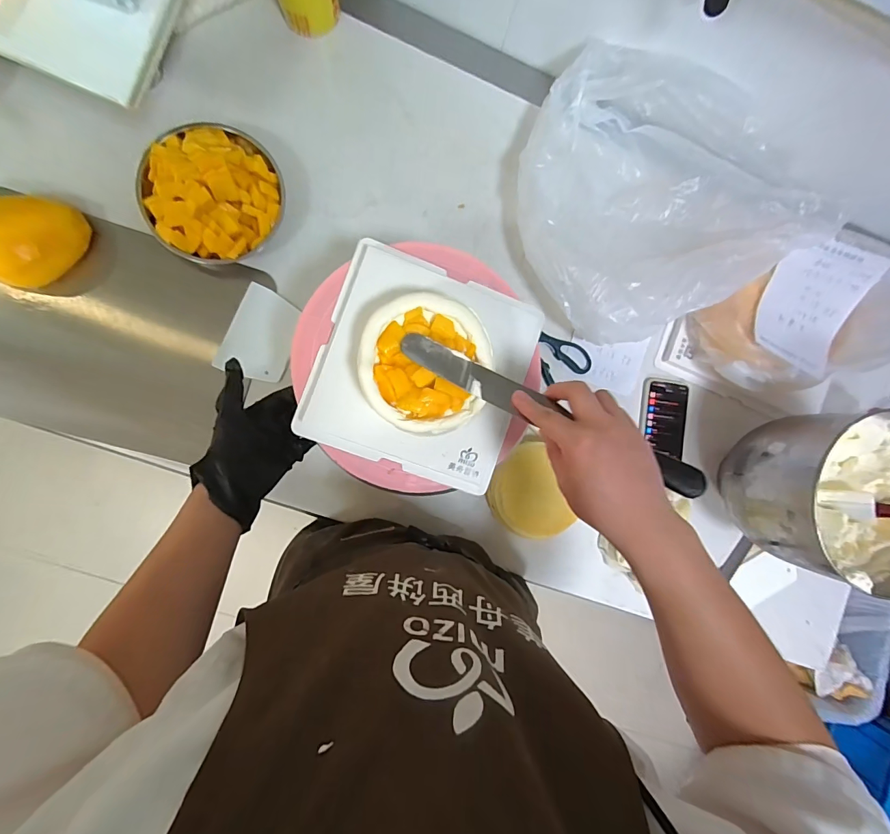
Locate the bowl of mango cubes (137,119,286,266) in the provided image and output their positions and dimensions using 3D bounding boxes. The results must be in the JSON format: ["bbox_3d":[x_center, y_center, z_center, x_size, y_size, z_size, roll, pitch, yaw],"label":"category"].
[{"bbox_3d":[-0.317,-0.307,0.550,0.176,0.070,0.180,0,91,-9],"label":"bowl of mango cubes"}]

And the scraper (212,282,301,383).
[{"bbox_3d":[-0.266,-0.119,0.584,0.092,0.010,0.125,22,88,-9],"label":"scraper"}]

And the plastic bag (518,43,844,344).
[{"bbox_3d":[0.300,-0.349,0.600,0.413,0.136,0.392,-29,95,-7],"label":"plastic bag"}]

